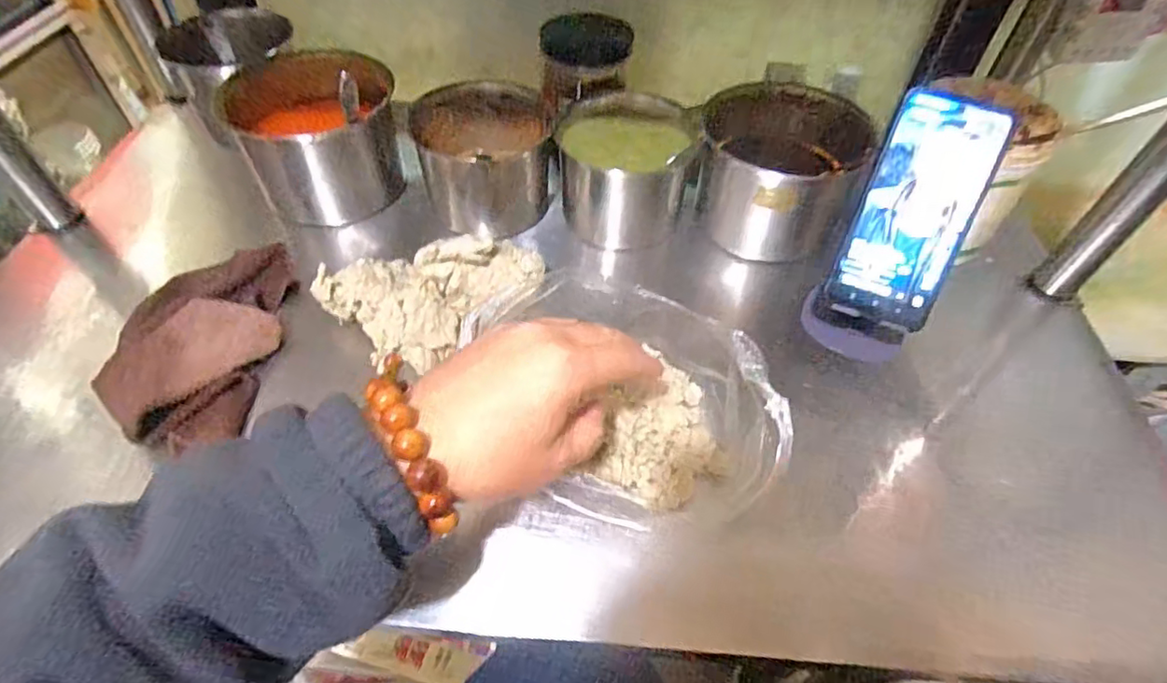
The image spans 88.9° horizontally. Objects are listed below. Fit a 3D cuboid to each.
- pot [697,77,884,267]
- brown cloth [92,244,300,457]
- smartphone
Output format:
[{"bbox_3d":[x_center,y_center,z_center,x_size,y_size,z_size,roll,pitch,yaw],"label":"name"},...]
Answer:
[{"bbox_3d":[0.187,-0.164,0.585,0.146,0.112,0.131,16,53,11],"label":"pot"},{"bbox_3d":[-0.303,-0.008,0.480,0.110,0.040,0.194,-6,52,-6],"label":"brown cloth"},{"bbox_3d":[0.247,-0.096,0.443,0.077,0.165,0.008,21,15,15],"label":"smartphone"}]

